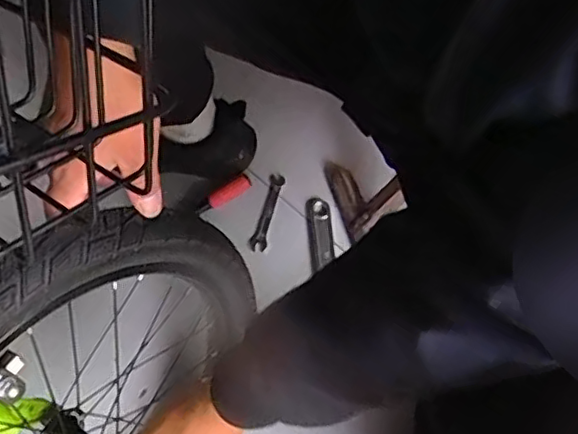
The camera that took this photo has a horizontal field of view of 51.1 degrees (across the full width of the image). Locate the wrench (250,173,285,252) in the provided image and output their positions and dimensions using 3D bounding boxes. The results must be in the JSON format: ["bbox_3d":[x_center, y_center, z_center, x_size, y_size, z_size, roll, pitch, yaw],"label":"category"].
[{"bbox_3d":[-0.031,-0.008,0.869,0.023,0.006,0.118,14,68,4],"label":"wrench"}]

